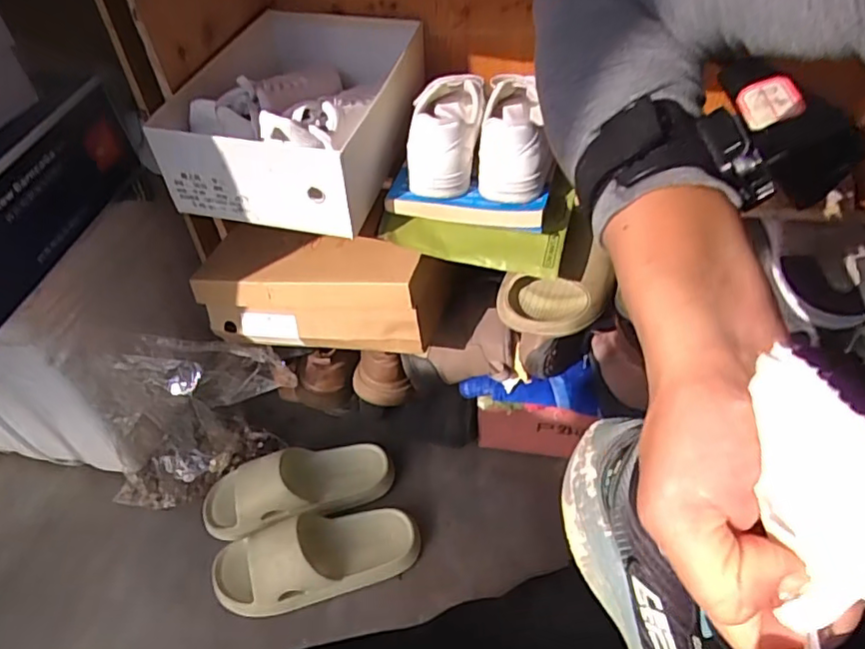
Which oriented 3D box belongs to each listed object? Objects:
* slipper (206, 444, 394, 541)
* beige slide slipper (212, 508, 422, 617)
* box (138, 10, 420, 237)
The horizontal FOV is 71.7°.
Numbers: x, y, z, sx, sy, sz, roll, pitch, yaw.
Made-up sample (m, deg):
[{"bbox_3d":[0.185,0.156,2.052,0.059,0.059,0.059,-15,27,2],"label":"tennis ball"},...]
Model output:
[{"bbox_3d":[-0.185,0.215,0.818,0.253,0.058,0.097,-12,47,-7],"label":"slipper"},{"bbox_3d":[-0.147,0.282,0.751,0.257,0.061,0.103,-14,47,-9],"label":"beige slide slipper"},{"bbox_3d":[-0.142,-0.259,0.699,0.232,0.107,0.342,8,47,12],"label":"box"}]

